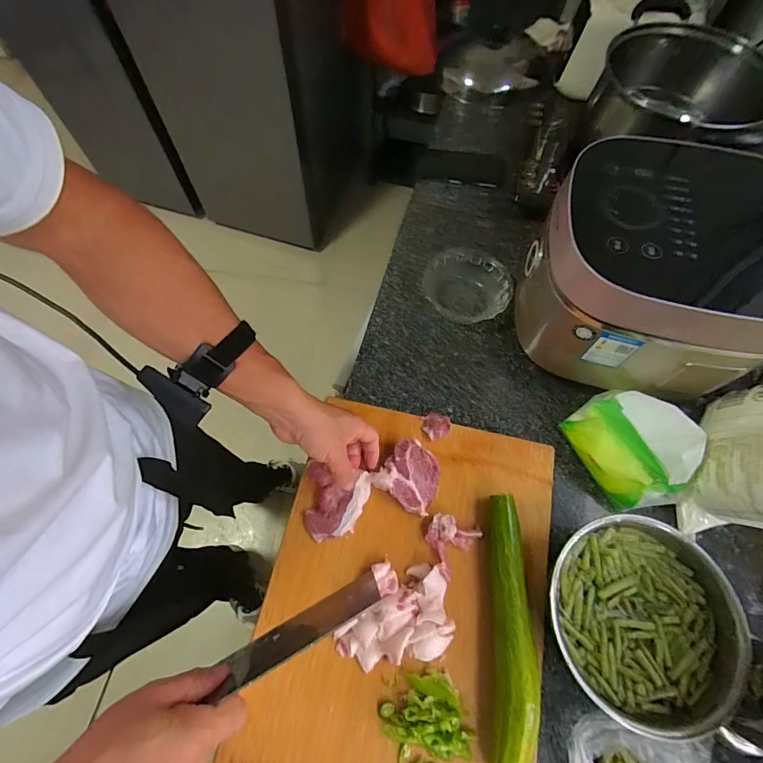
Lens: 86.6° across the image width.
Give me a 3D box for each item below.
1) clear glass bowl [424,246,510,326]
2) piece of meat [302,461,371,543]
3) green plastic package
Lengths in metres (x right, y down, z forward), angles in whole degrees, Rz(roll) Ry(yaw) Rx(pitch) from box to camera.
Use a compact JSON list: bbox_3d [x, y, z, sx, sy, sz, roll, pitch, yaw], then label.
[{"bbox_3d":[0.132,-0.148,0.636,0.126,0.043,0.113,5,66,2],"label":"clear glass bowl"},{"bbox_3d":[-0.058,0.148,0.489,0.076,0.027,0.082,9,66,3],"label":"piece of meat"},{"bbox_3d":[0.320,0.081,0.517,0.111,0.088,0.142,-29,69,-13],"label":"green plastic package"}]

